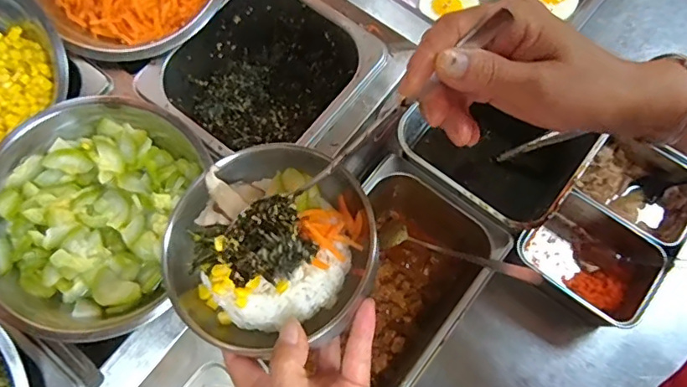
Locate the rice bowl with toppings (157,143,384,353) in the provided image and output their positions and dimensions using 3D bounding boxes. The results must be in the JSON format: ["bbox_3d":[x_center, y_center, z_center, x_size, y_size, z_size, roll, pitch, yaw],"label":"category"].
[{"bbox_3d":[-0.048,0.028,0.331,0.140,0.065,0.126,-8,70,0],"label":"rice bowl with toppings"}]

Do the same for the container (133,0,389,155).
[{"bbox_3d":[-0.068,-0.099,0.487,0.158,0.092,0.169,36,76,14],"label":"container"}]

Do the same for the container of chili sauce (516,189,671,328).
[{"bbox_3d":[0.277,0.077,0.579,0.148,0.066,0.110,37,76,14],"label":"container of chili sauce"}]

